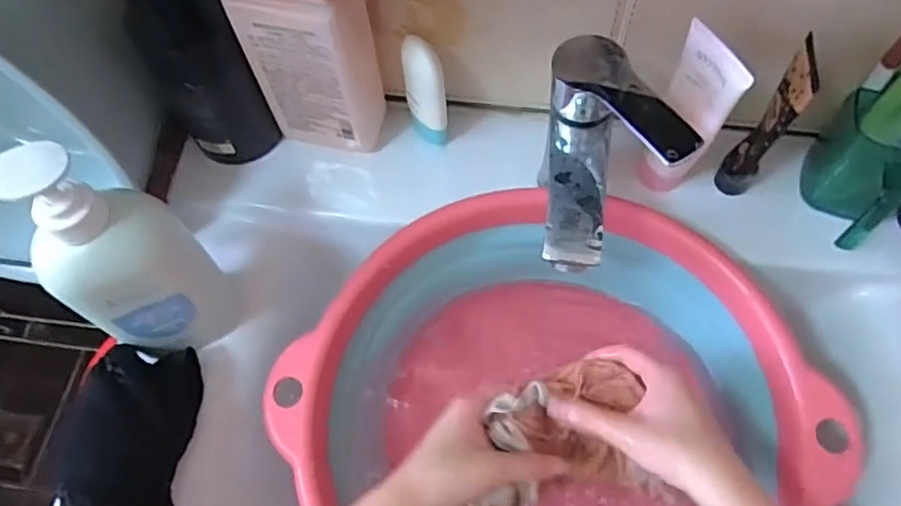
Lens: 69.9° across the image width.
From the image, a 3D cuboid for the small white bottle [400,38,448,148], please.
[{"bbox_3d":[-0.021,-0.130,0.540,0.030,0.109,0.037,-9,63,-2],"label":"small white bottle"}]

